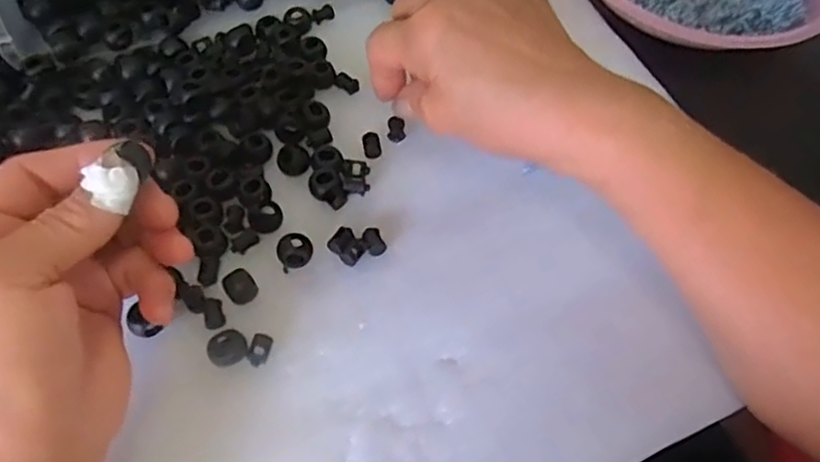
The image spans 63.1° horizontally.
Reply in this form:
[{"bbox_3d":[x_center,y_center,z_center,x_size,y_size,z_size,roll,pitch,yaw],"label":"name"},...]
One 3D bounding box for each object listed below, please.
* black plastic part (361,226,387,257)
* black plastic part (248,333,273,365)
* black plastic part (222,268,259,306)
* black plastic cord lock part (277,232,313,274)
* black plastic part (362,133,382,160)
[{"bbox_3d":[-0.018,0.005,0.343,0.010,0.004,0.015,-22,65,-15],"label":"black plastic part"},{"bbox_3d":[-0.069,0.054,0.309,0.009,0.005,0.015,10,61,1],"label":"black plastic part"},{"bbox_3d":[-0.082,0.027,0.322,0.014,0.011,0.014,2,61,-3],"label":"black plastic part"},{"bbox_3d":[-0.057,0.010,0.335,0.018,0.010,0.017,2,61,-3],"label":"black plastic cord lock part"},{"bbox_3d":[-0.021,-0.049,0.372,0.009,0.004,0.016,-9,62,-9],"label":"black plastic part"}]

